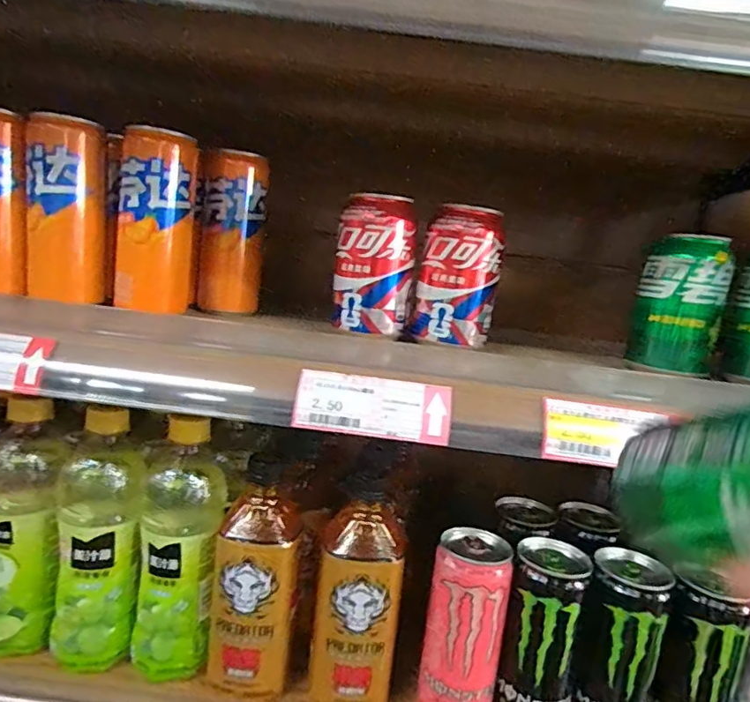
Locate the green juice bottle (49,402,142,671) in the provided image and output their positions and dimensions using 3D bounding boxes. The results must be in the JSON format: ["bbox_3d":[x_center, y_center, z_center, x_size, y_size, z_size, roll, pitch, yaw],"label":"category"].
[{"bbox_3d":[-0.219,0.143,0.423,0.055,0.195,0.051,0,13,-31],"label":"green juice bottle"}]

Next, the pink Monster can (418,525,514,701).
[{"bbox_3d":[0.068,0.211,0.405,0.054,0.132,0.056,8,11,9],"label":"pink Monster can"}]

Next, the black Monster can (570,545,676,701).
[{"bbox_3d":[0.180,0.218,0.395,0.052,0.127,0.052,12,12,28],"label":"black Monster can"}]

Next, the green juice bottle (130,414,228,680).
[{"bbox_3d":[-0.154,0.153,0.426,0.061,0.190,0.059,5,11,-9],"label":"green juice bottle"}]

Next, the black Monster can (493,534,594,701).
[{"bbox_3d":[0.124,0.216,0.403,0.051,0.132,0.051,10,11,18],"label":"black Monster can"}]

